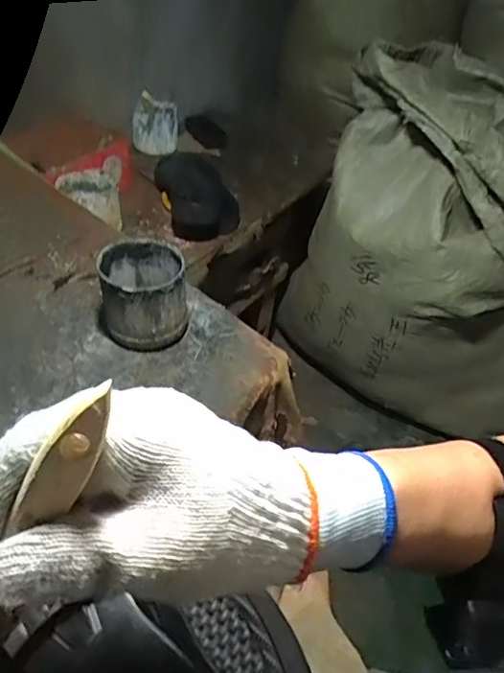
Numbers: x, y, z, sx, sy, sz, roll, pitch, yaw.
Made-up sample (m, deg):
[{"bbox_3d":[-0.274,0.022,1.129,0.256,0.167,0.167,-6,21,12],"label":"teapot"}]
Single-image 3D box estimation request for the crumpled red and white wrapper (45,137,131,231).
[{"bbox_3d":[-0.244,-0.230,0.826,0.093,0.069,0.209,-1,42,-5],"label":"crumpled red and white wrapper"}]

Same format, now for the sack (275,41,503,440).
[{"bbox_3d":[0.460,-0.176,1.100,0.593,0.624,0.540,-25,49,-28],"label":"sack"}]

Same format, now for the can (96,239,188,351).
[{"bbox_3d":[-0.118,-0.044,0.586,0.085,0.084,0.090,2,42,-2],"label":"can"}]

